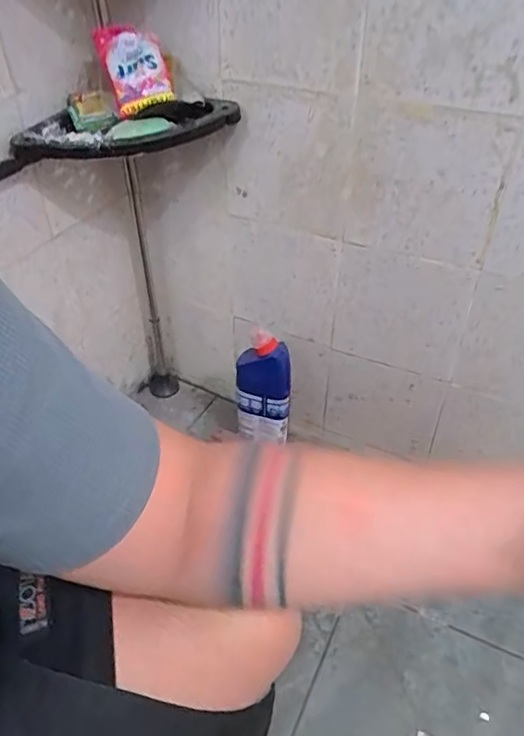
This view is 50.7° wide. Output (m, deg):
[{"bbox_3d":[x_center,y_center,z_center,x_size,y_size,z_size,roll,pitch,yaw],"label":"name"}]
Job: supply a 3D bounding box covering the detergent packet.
[{"bbox_3d":[-0.178,-0.424,0.774,0.082,0.023,0.139,-19,81,-4],"label":"detergent packet"}]

